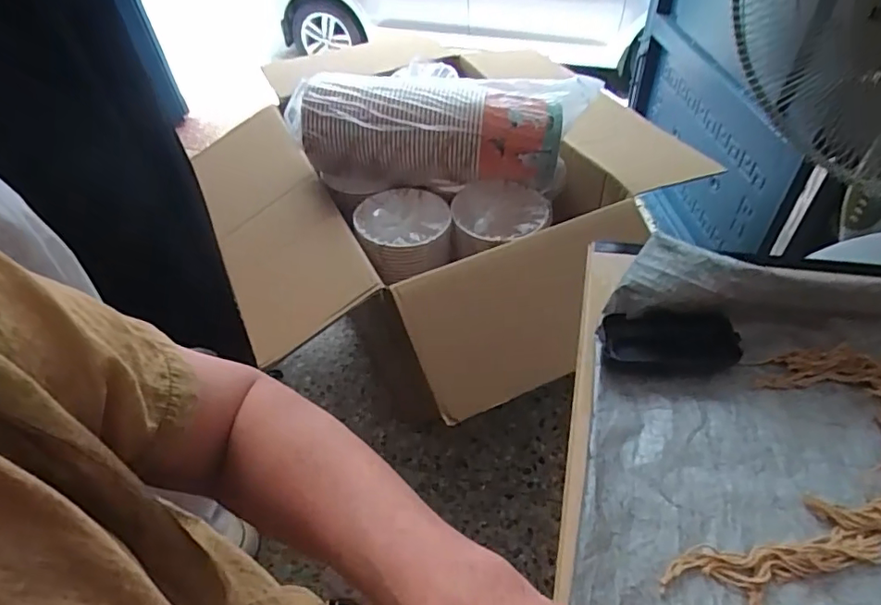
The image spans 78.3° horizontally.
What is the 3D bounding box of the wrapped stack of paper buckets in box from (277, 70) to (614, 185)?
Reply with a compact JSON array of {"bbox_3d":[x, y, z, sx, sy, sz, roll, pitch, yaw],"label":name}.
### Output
[{"bbox_3d":[0.008,-0.308,0.925,0.521,0.166,0.150,-6,47,1],"label":"wrapped stack of paper buckets in box"}]

